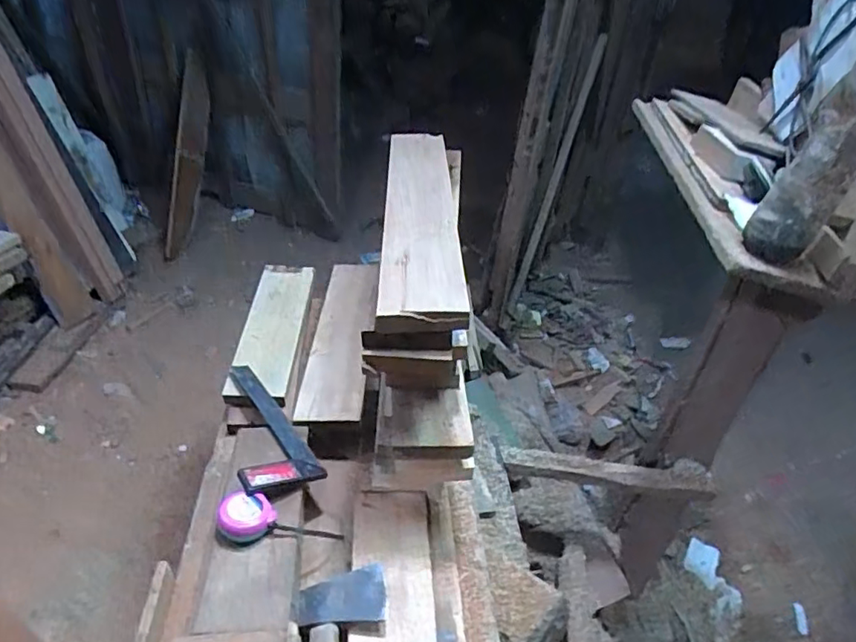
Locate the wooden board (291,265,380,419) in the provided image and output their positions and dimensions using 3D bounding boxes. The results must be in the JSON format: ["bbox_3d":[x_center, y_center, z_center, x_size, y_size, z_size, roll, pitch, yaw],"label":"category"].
[{"bbox_3d":[-0.161,0.012,1.132,0.113,0.031,0.494,-4,34,2],"label":"wooden board"}]

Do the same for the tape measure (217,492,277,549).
[{"bbox_3d":[-0.235,0.252,0.763,0.070,0.030,0.067,-16,42,-26],"label":"tape measure"}]

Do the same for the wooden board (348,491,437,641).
[{"bbox_3d":[-0.046,0.331,0.772,0.104,0.025,0.265,4,33,-7],"label":"wooden board"}]

